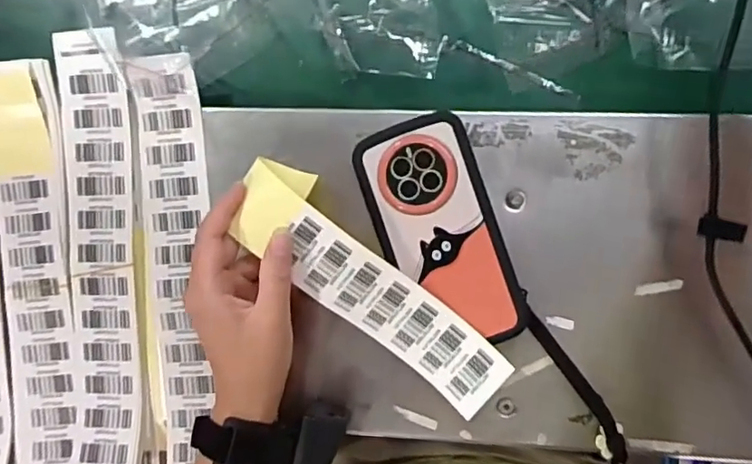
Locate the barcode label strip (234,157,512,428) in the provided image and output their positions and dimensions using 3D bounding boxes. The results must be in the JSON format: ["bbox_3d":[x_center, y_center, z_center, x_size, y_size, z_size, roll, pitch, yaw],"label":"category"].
[{"bbox_3d":[-0.006,0.039,0.398,0.219,0.029,0.055,41,94,-5],"label":"barcode label strip"}]

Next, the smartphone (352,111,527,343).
[{"bbox_3d":[0.044,0.001,0.402,0.080,0.017,0.158,-19,93,4],"label":"smartphone"}]

